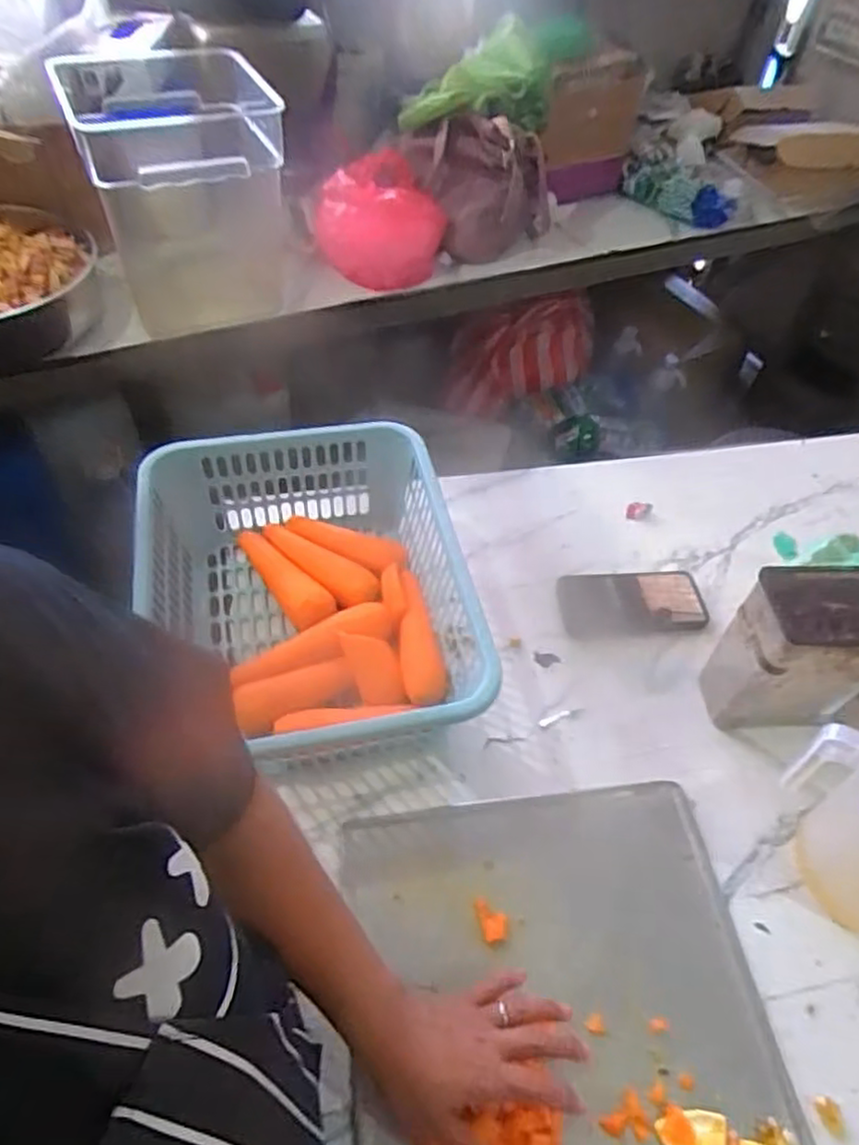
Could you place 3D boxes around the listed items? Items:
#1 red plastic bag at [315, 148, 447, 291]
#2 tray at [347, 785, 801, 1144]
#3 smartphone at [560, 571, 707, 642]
[{"bbox_3d":[-0.082,-0.647,1.287,0.177,0.141,0.220,29,55,18],"label":"red plastic bag"},{"bbox_3d":[0.109,0.389,0.521,0.319,0.020,0.439,-4,52,-5],"label":"tray"},{"bbox_3d":[0.238,0.034,0.826,0.172,0.004,0.089,-5,52,-6],"label":"smartphone"}]

